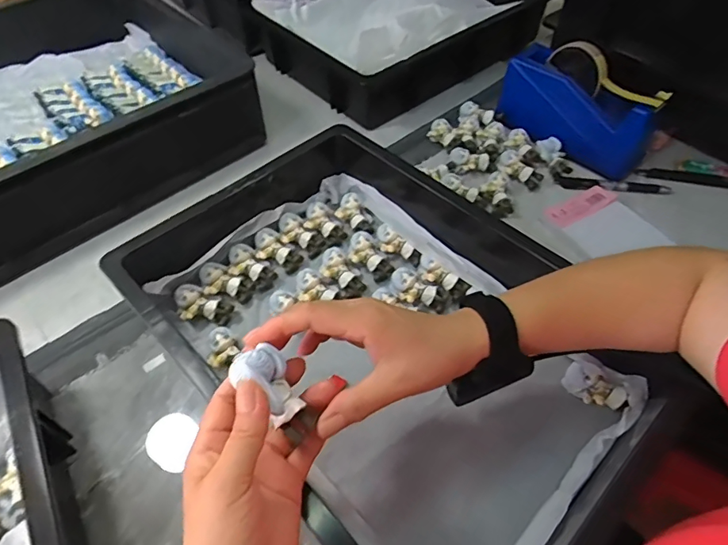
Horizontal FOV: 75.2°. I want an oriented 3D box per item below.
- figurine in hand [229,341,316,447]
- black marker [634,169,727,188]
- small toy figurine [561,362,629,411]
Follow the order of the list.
[{"bbox_3d":[-0.051,0.073,0.285,0.029,0.021,0.061,-37,97,-25],"label":"figurine in hand"},{"bbox_3d":[0.382,-0.110,0.551,0.113,0.015,0.014,16,54,12],"label":"black marker"},{"bbox_3d":[0.202,0.104,0.415,0.052,0.025,0.024,31,59,22],"label":"small toy figurine"}]

